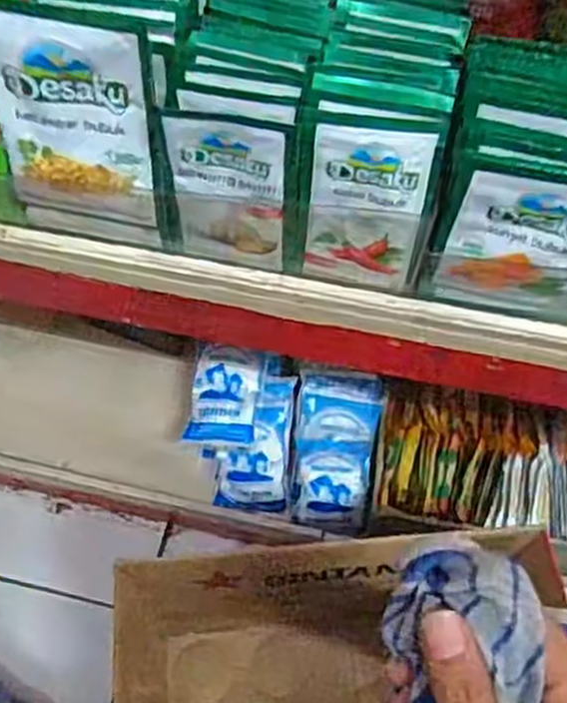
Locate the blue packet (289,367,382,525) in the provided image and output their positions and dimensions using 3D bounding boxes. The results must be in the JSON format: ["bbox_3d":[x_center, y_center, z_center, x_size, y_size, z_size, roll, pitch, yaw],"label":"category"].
[{"bbox_3d":[0.052,0.098,0.758,0.084,0.025,0.148,6,77,15],"label":"blue packet"}]

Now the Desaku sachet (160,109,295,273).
[{"bbox_3d":[-0.030,-0.076,0.370,0.066,0.090,0.012,7,60,3],"label":"Desaku sachet"}]

